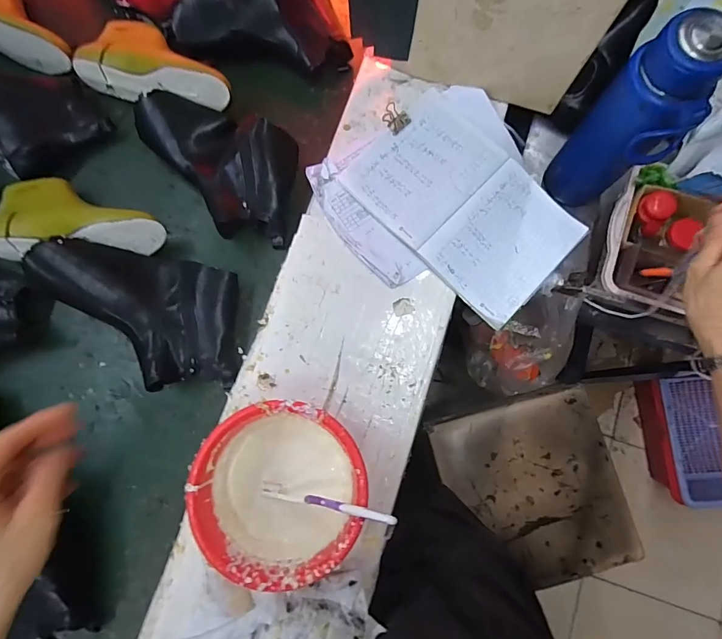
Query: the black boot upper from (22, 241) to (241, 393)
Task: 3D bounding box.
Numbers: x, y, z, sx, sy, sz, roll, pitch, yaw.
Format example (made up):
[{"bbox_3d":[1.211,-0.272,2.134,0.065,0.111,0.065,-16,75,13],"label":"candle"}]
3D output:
[{"bbox_3d":[-0.296,-0.005,0.536,0.262,0.081,0.175,9,80,2],"label":"black boot upper"}]

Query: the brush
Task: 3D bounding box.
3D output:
[{"bbox_3d":[-0.039,0.207,0.450,0.170,0.017,0.016,0,79,28],"label":"brush"}]

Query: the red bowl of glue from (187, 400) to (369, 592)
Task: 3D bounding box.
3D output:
[{"bbox_3d":[-0.090,0.196,0.478,0.186,0.089,0.187,0,80,0],"label":"red bowl of glue"}]

